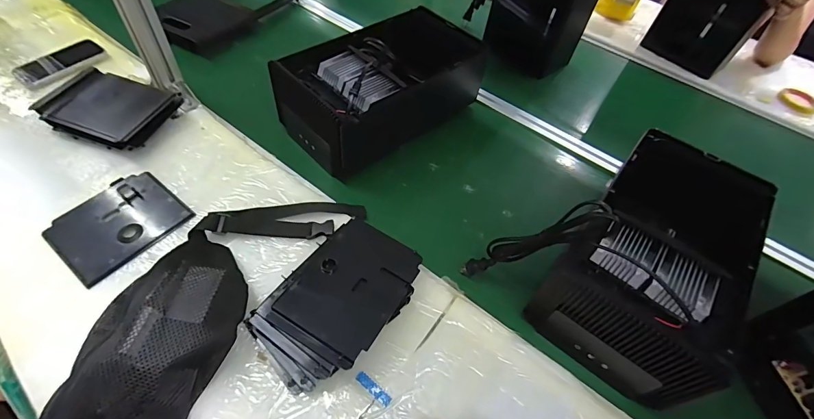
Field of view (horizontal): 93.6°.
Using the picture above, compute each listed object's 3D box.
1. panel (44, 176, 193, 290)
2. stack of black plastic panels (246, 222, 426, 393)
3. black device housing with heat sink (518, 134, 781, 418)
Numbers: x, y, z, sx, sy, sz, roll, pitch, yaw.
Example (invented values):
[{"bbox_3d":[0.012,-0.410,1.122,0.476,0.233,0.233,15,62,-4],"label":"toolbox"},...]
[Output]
[{"bbox_3d":[-0.420,0.019,0.560,0.135,0.012,0.156,34,58,18],"label":"panel"},{"bbox_3d":[-0.084,0.115,0.494,0.140,0.055,0.219,36,59,19],"label":"stack of black plastic panels"},{"bbox_3d":[0.344,0.058,0.530,0.189,0.130,0.350,35,59,19],"label":"black device housing with heat sink"}]

